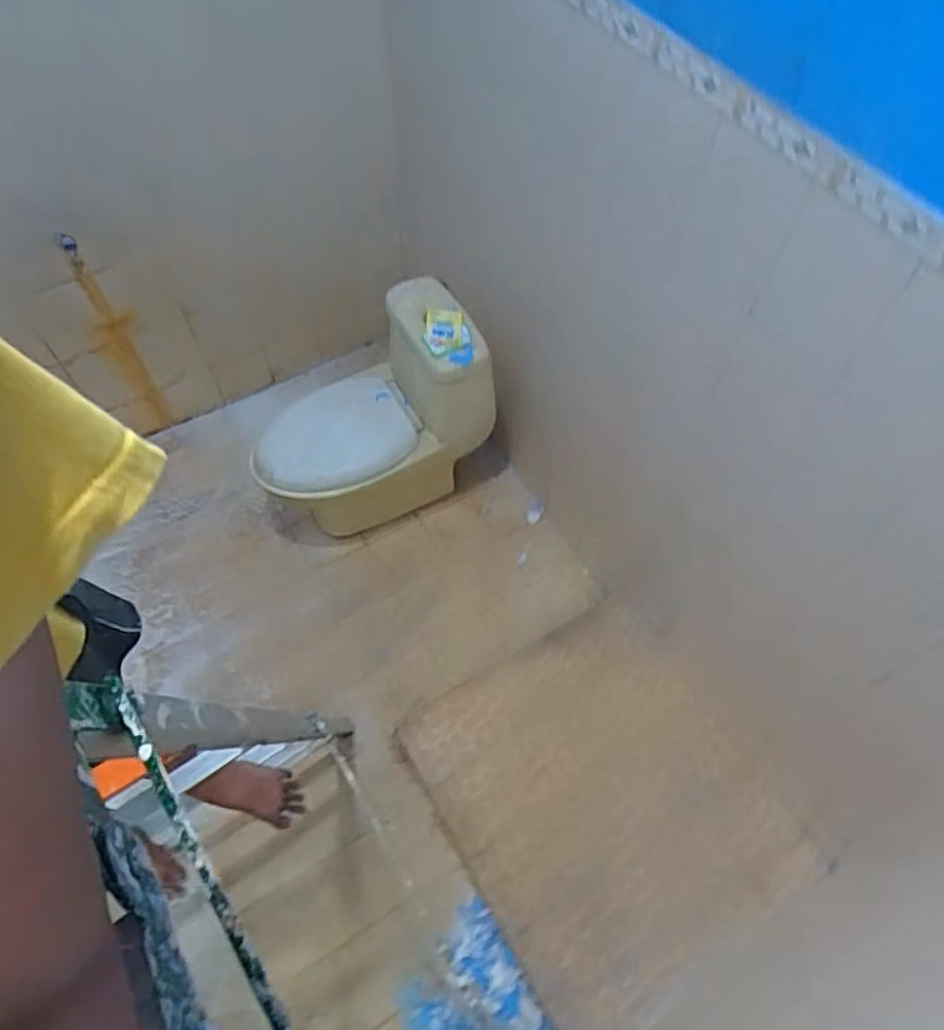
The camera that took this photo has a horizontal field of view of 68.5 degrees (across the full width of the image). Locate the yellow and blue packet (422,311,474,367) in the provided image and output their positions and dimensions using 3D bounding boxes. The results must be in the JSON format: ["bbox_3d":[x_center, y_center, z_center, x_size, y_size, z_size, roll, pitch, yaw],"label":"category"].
[{"bbox_3d":[-0.061,-0.468,1.834,0.139,0.133,0.044,7,28,11],"label":"yellow and blue packet"}]

